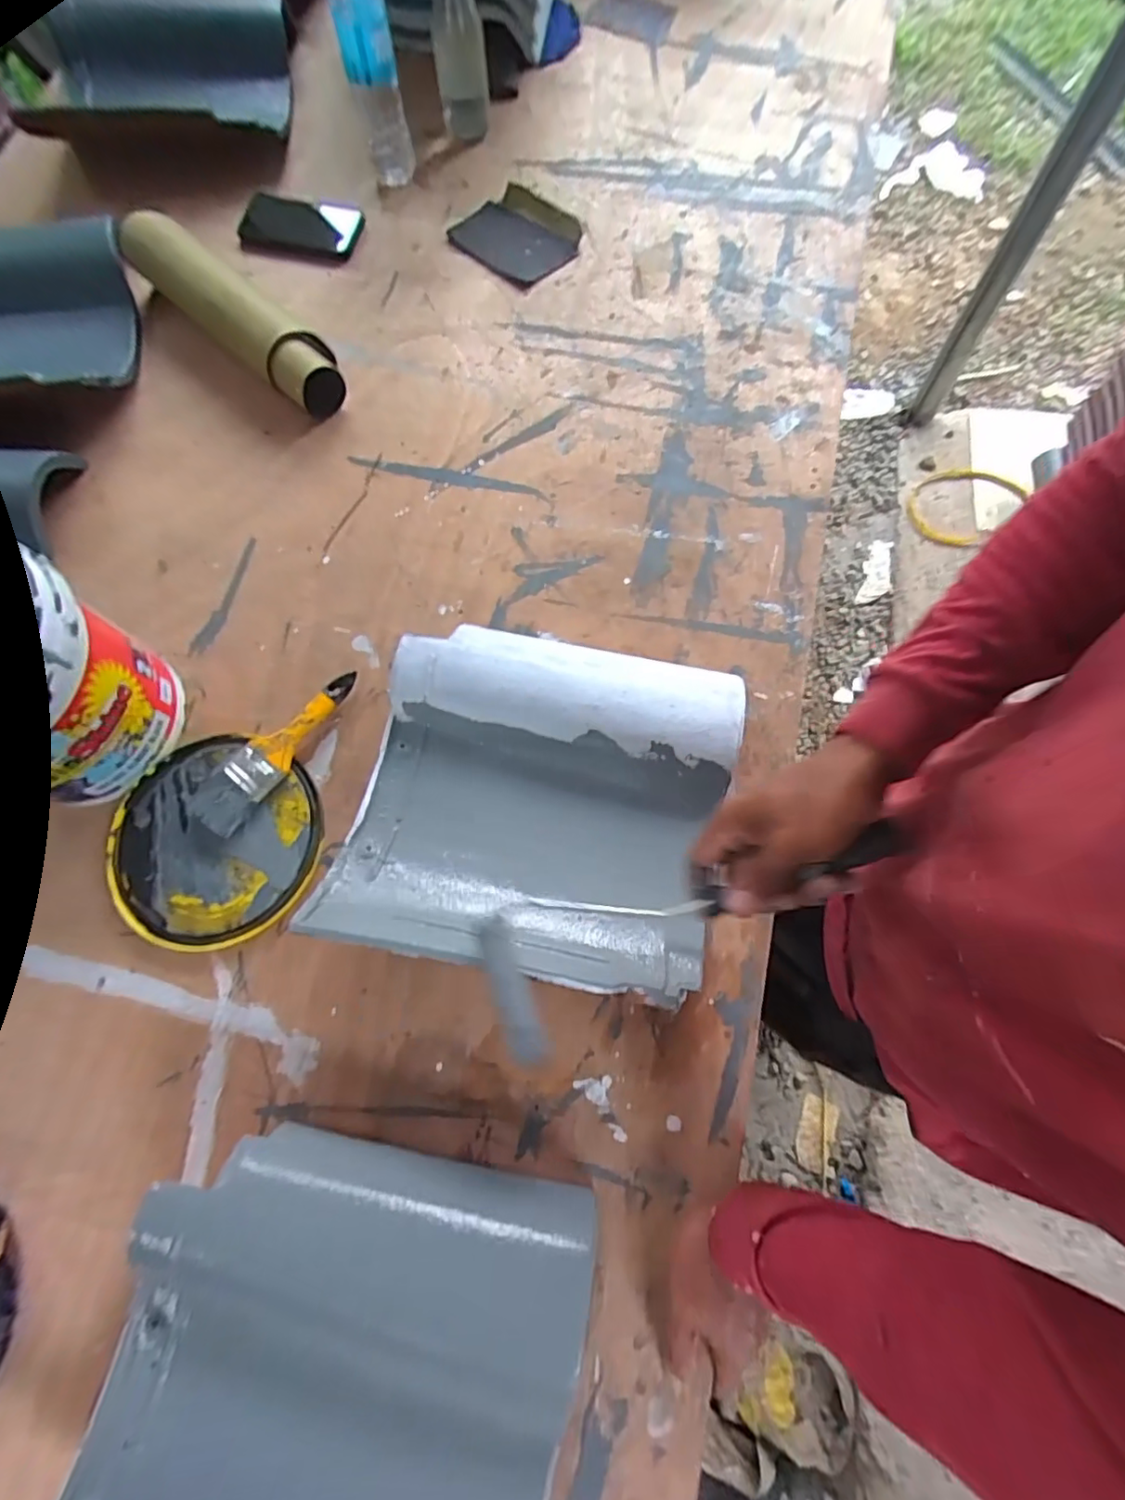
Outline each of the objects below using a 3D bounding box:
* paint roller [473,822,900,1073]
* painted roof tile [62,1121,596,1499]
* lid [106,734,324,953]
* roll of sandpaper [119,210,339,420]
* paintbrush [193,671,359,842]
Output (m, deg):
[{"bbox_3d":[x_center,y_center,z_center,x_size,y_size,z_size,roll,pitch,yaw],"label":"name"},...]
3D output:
[{"bbox_3d":[0.087,0.129,0.381,0.299,0.036,0.106,-17,73,11],"label":"paint roller"},{"bbox_3d":[-0.152,0.455,0.379,0.332,0.074,0.303,10,74,4],"label":"painted roof tile"},{"bbox_3d":[-0.327,0.082,0.529,0.190,0.015,0.192,0,73,1],"label":"lid"},{"bbox_3d":[-0.392,-0.527,0.677,0.351,0.067,0.079,42,78,12],"label":"roll of sandpaper"},{"bbox_3d":[-0.272,-0.006,0.538,0.050,0.026,0.183,35,77,11],"label":"paintbrush"}]

